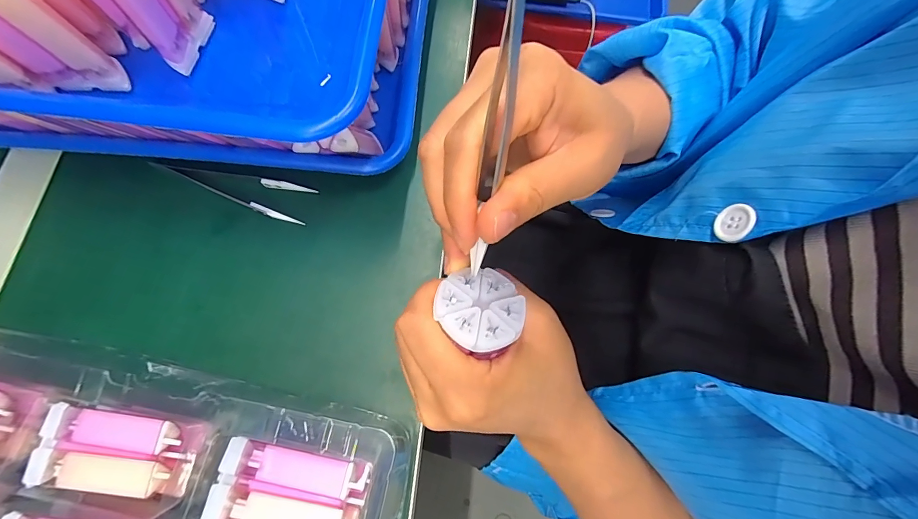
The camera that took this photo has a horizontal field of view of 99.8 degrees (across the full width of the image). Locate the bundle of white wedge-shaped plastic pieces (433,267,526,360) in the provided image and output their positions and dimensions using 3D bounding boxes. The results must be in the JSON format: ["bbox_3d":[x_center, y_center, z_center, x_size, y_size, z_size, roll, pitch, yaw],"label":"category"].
[{"bbox_3d":[0.010,0.021,0.172,0.036,0.011,0.038,0,74,0],"label":"bundle of white wedge-shaped plastic pieces"}]

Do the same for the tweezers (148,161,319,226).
[{"bbox_3d":[-0.163,-0.055,0.280,0.115,0.011,0.028,17,75,5],"label":"tweezers"}]

